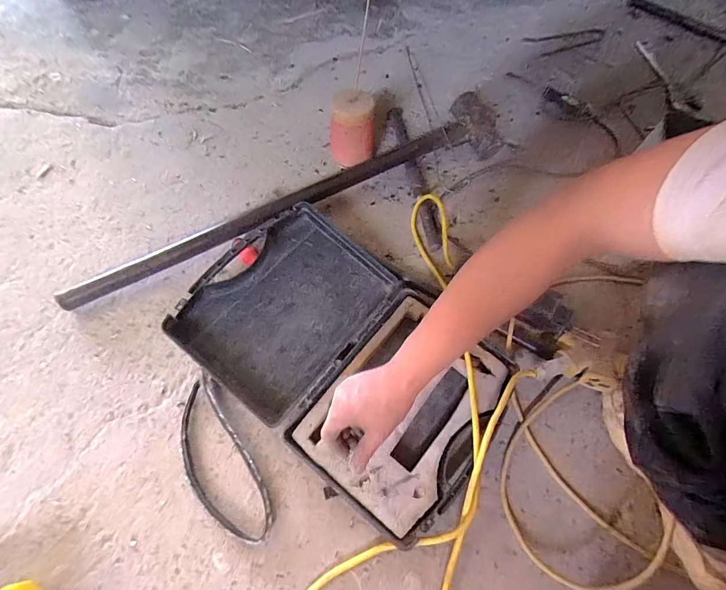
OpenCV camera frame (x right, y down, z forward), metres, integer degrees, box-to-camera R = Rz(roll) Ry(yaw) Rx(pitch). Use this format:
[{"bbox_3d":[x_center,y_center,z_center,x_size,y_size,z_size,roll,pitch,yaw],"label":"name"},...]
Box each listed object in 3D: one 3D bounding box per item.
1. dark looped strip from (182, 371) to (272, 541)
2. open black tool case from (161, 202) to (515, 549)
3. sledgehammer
[{"bbox_3d":[-0.199,0.222,0.500,0.077,0.018,0.233,-33,70,-16],"label":"dark looped strip"},{"bbox_3d":[-0.022,0.078,0.547,0.459,0.070,0.313,38,69,14],"label":"open black tool case"},{"bbox_3d":[-0.113,-0.193,0.683,0.848,0.082,0.125,-24,68,-13],"label":"sledgehammer"}]

